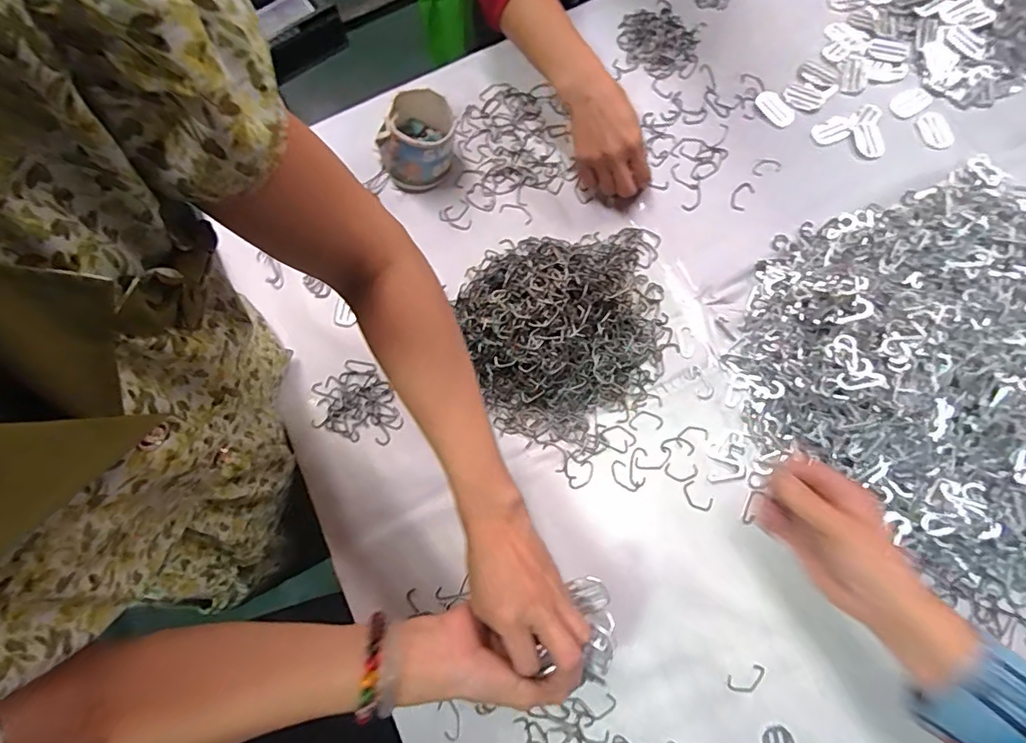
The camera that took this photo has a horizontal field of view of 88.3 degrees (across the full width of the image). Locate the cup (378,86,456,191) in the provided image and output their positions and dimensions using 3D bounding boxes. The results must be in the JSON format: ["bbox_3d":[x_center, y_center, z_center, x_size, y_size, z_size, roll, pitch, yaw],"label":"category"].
[{"bbox_3d":[-0.109,-0.263,0.603,0.086,0.073,0.081,0,74,1],"label":"cup"}]

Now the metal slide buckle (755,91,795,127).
[{"bbox_3d":[0.314,-0.315,0.634,0.050,0.004,0.028,39,87,2],"label":"metal slide buckle"}]

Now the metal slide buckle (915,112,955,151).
[{"bbox_3d":[0.508,-0.289,0.634,0.038,0.004,0.055,-12,75,-2],"label":"metal slide buckle"}]

